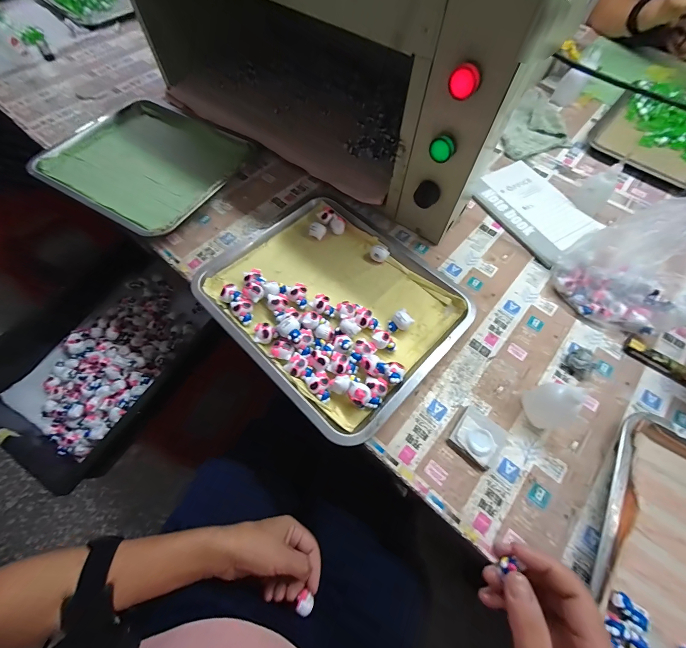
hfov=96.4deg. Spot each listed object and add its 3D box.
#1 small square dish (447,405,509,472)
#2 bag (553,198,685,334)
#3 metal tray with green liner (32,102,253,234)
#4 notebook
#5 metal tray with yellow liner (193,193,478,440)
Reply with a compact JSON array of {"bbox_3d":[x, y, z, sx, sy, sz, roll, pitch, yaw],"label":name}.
[{"bbox_3d":[0.152,0.126,0.342,0.051,0.015,0.052,37,69,16],"label":"small square dish"},{"bbox_3d":[0.397,-0.068,0.402,0.157,0.104,0.159,-22,66,-11],"label":"bag"},{"bbox_3d":[-0.342,-0.284,0.533,0.320,0.028,0.251,29,67,13],"label":"metal tray with green liner"},{"bbox_3d":[0.318,-0.195,0.510,0.138,0.010,0.188,-29,68,-14],"label":"notebook"},{"bbox_3d":[-0.013,-0.036,0.412,0.313,0.033,0.266,40,70,17],"label":"metal tray with yellow liner"}]

